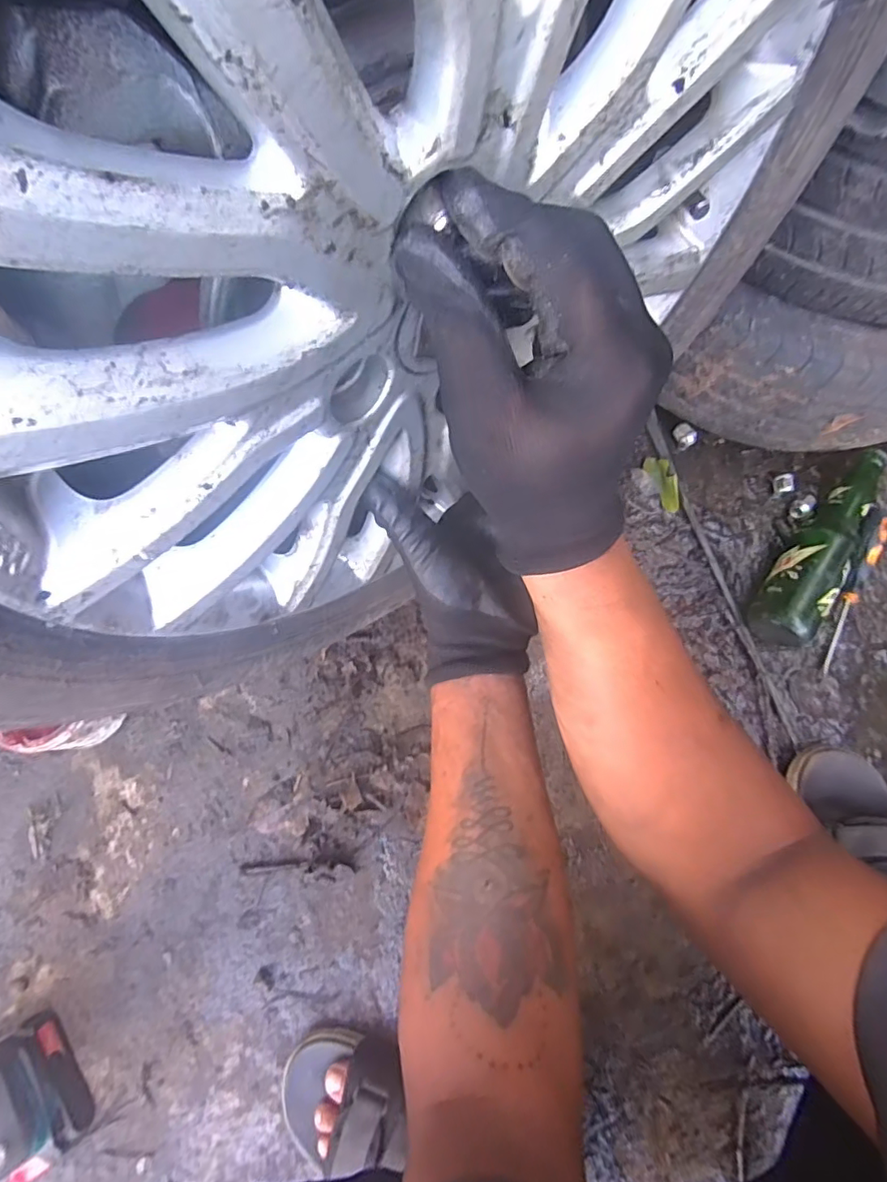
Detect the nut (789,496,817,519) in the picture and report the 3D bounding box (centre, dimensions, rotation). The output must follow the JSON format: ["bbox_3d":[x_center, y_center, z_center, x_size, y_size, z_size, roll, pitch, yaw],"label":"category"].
[{"bbox_3d":[0.412,-0.096,0.636,0.028,0.021,0.021,-31,79,-6],"label":"nut"}]

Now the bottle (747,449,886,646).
[{"bbox_3d":[0.417,-0.046,0.602,0.067,0.064,0.237,39,80,9],"label":"bottle"}]

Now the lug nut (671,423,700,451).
[{"bbox_3d":[0.288,-0.185,0.662,0.025,0.016,0.029,-22,78,-4],"label":"lug nut"}]

